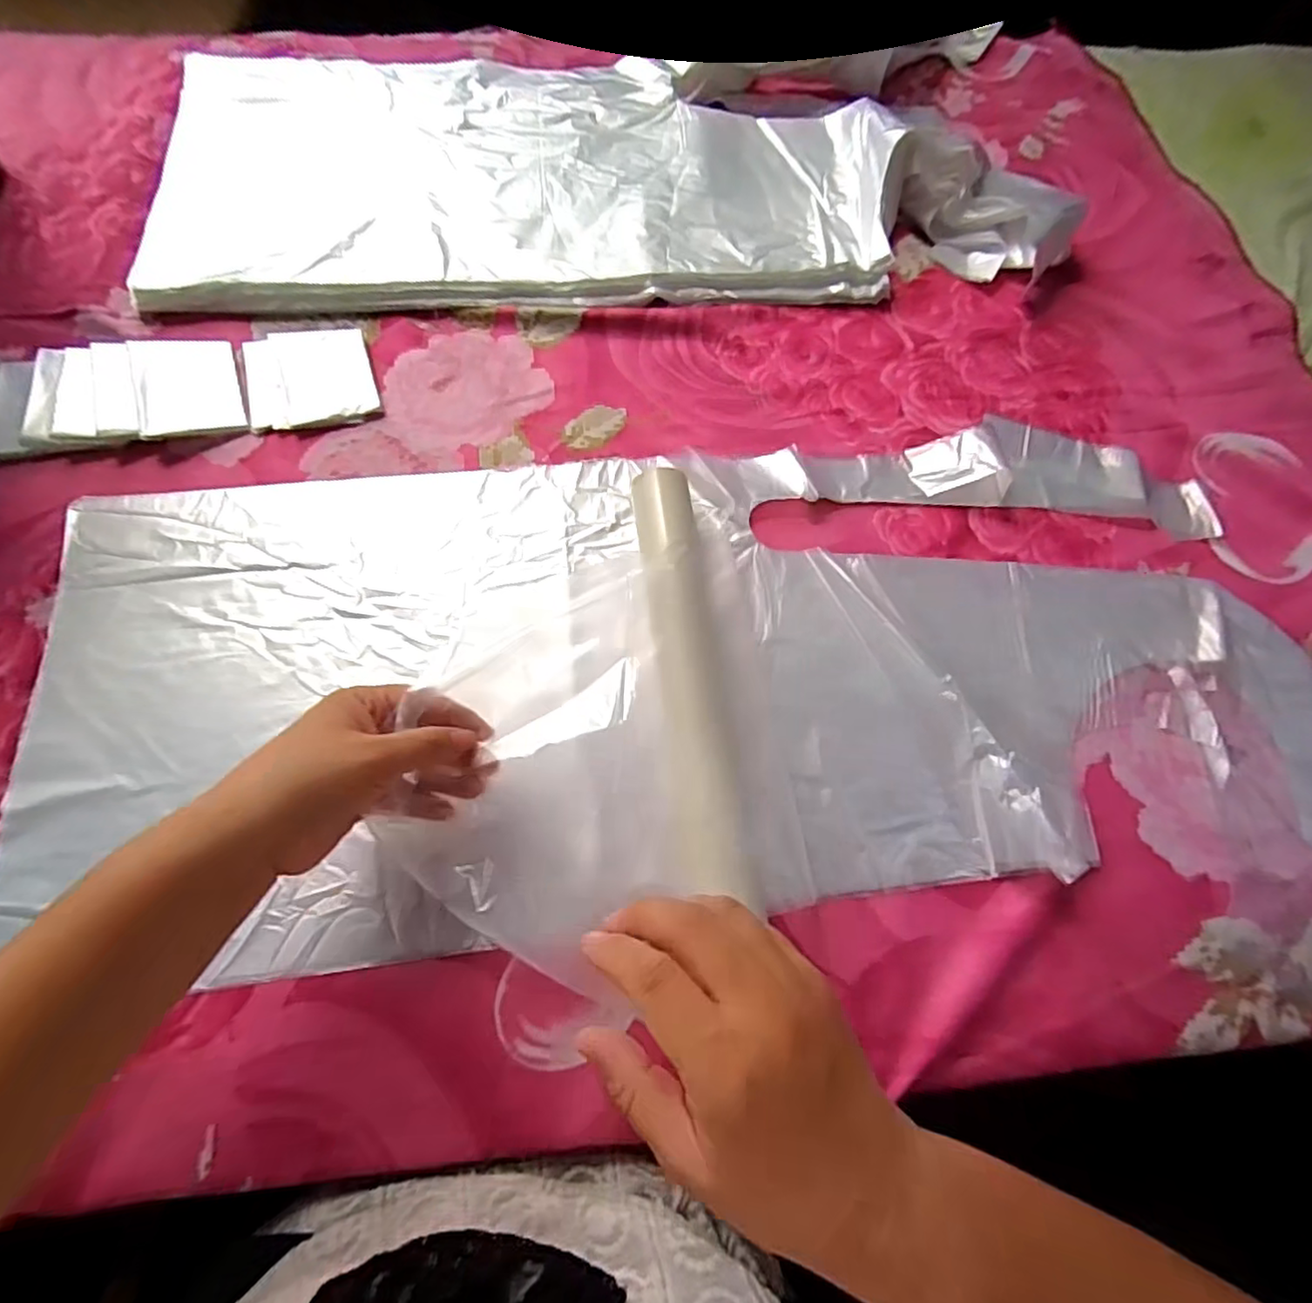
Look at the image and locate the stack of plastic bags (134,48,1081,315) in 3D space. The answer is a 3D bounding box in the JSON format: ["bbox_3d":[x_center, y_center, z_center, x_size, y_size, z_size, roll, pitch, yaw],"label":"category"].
[{"bbox_3d":[-0.045,-0.433,0.539,0.734,0.043,0.314,-5,71,-5],"label":"stack of plastic bags"}]

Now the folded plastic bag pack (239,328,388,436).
[{"bbox_3d":[-0.258,-0.207,0.459,0.089,0.009,0.087,-13,72,-7],"label":"folded plastic bag pack"}]

